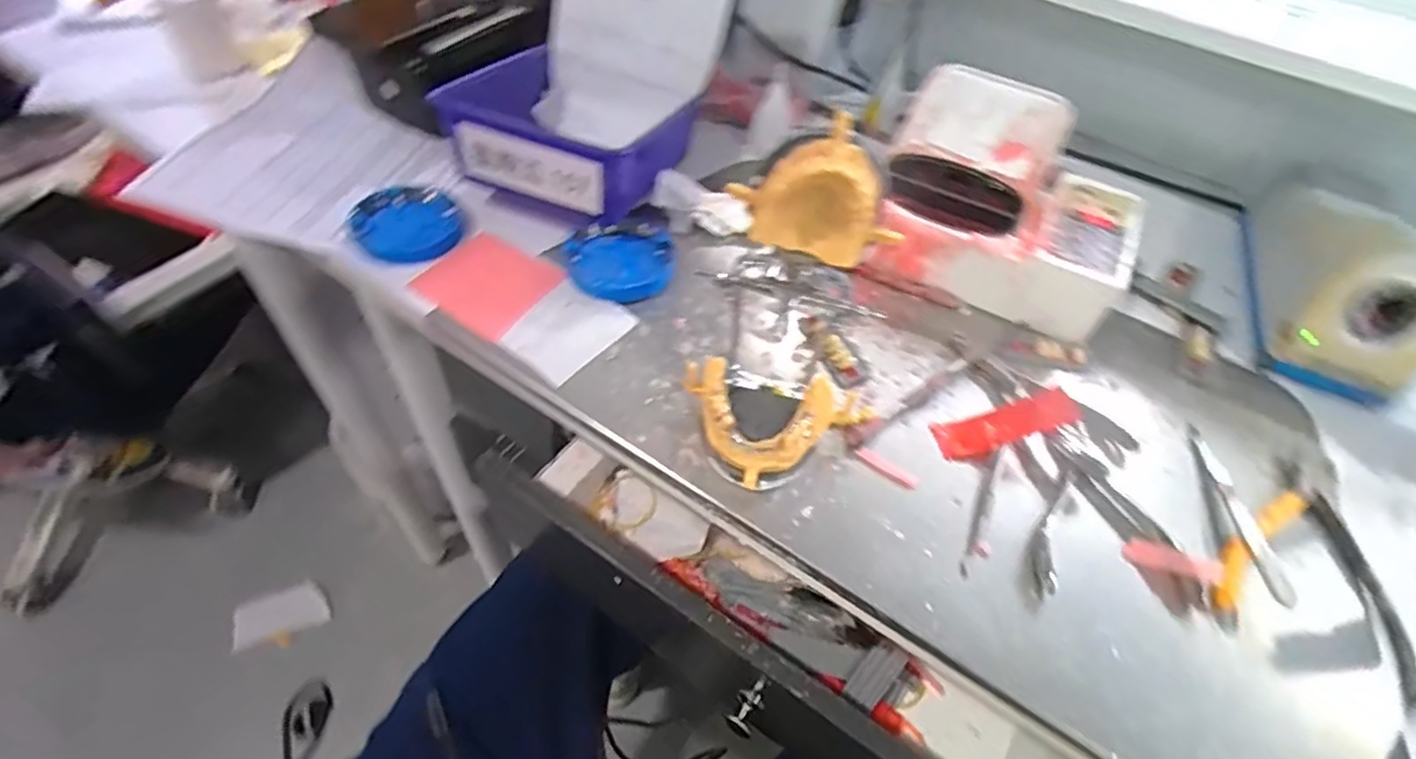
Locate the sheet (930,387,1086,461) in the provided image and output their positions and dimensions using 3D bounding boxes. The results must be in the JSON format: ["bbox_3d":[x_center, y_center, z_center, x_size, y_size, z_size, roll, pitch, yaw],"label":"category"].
[{"bbox_3d":[0.182,0.027,0.393,0.084,0.009,0.026,-19,53,4],"label":"sheet"}]

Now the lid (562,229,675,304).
[{"bbox_3d":[-0.062,-0.082,0.461,0.076,0.014,0.063,0,51,-7],"label":"lid"}]

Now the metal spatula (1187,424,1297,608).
[{"bbox_3d":[0.314,0.075,0.381,0.016,0.005,0.119,8,50,0],"label":"metal spatula"}]

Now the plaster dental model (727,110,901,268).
[{"bbox_3d":[0.057,-0.093,0.323,0.086,0.064,0.032,12,50,4],"label":"plaster dental model"}]

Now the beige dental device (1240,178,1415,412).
[{"bbox_3d":[0.476,-0.091,0.485,0.092,0.089,0.201,21,51,11],"label":"beige dental device"}]

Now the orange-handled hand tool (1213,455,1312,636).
[{"bbox_3d":[0.320,0.090,0.370,0.140,0.006,0.024,-33,61,-28],"label":"orange-handled hand tool"}]

